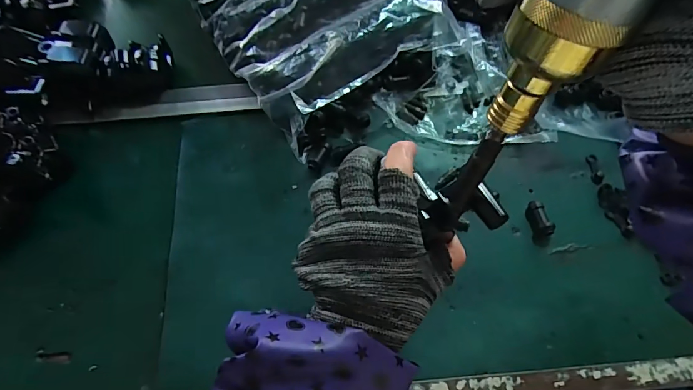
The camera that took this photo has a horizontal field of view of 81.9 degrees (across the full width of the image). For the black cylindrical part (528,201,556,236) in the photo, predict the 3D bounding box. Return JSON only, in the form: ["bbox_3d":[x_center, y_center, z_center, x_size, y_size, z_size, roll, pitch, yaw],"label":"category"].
[{"bbox_3d":[0.175,0.021,0.360,0.011,0.015,0.033,-12,67,-5],"label":"black cylindrical part"}]

